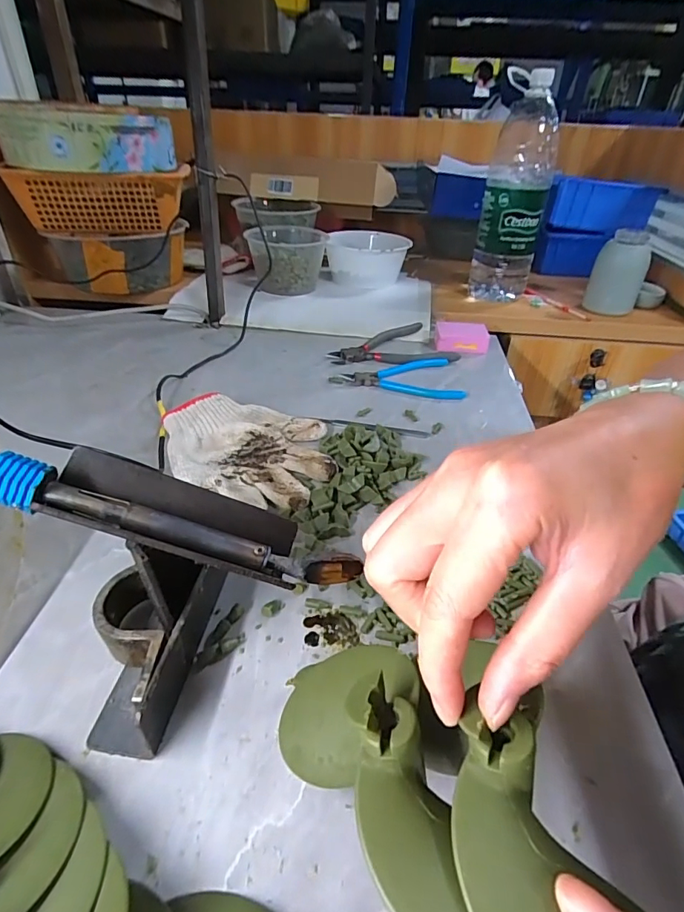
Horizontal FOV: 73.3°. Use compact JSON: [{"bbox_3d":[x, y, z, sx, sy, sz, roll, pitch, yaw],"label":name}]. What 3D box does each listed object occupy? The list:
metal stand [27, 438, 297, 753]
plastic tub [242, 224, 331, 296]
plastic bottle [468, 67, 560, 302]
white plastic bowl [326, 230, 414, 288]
[{"bbox_3d":[-0.090,0.077,0.253,0.122,0.117,0.111,0,37,-1],"label":"metal stand"},{"bbox_3d":[-0.096,-0.342,0.812,0.130,0.091,0.153,5,36,3],"label":"plastic tub"},{"bbox_3d":[0.284,-0.424,0.761,0.096,0.310,0.097,10,37,10],"label":"plastic bottle"},{"bbox_3d":[0.049,-0.372,0.875,0.148,0.074,0.170,1,36,-2],"label":"white plastic bowl"}]

